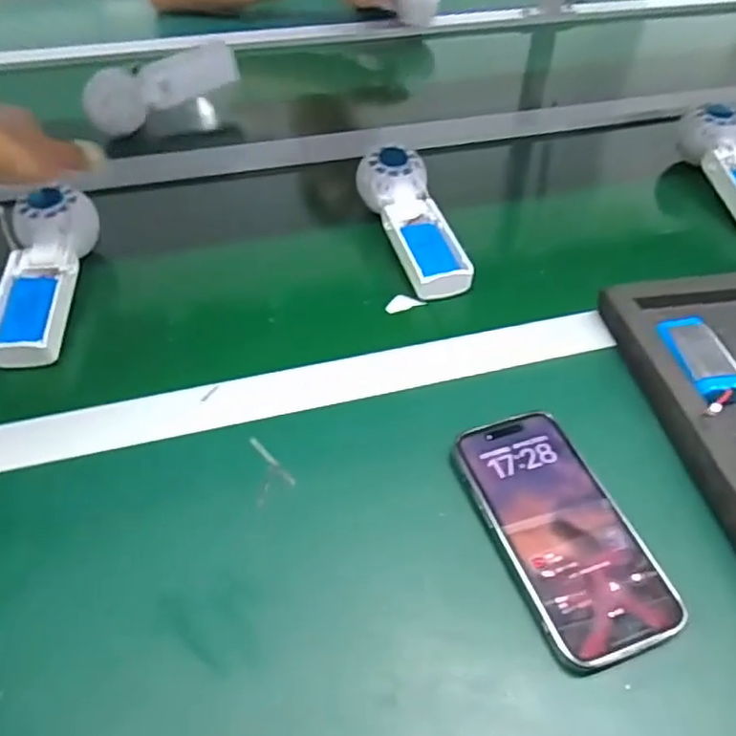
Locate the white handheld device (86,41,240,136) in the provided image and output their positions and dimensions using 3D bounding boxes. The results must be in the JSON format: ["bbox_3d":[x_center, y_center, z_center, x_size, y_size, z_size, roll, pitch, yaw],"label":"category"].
[{"bbox_3d":[-0.234,-0.319,0.726,0.177,0.064,0.030,-28,28,-22],"label":"white handheld device"}]

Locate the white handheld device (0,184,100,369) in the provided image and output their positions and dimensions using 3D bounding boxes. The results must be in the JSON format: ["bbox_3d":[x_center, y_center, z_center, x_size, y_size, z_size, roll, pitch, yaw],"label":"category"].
[{"bbox_3d":[-0.259,-0.083,0.501,0.055,0.048,0.186,-3,46,-1],"label":"white handheld device"}]

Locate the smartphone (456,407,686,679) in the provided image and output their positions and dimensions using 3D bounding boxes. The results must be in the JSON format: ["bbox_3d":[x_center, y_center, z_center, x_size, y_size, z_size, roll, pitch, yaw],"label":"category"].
[{"bbox_3d":[0.109,0.090,0.366,0.075,0.014,0.147,-16,48,-13],"label":"smartphone"}]

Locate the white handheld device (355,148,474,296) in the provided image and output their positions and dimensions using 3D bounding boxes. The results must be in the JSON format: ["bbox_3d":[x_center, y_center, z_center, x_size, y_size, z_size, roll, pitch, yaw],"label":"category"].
[{"bbox_3d":[0.039,-0.130,0.555,0.057,0.030,0.163,-15,61,-12],"label":"white handheld device"}]

